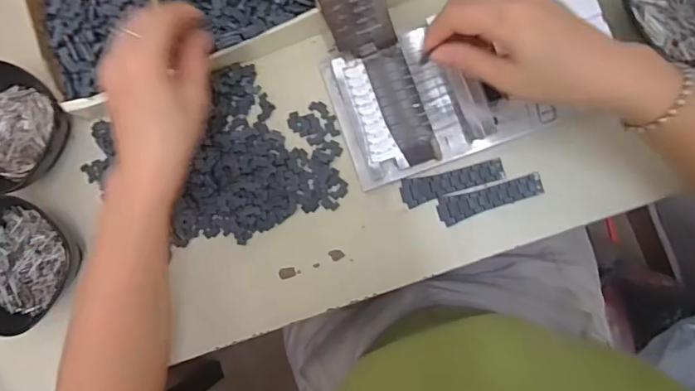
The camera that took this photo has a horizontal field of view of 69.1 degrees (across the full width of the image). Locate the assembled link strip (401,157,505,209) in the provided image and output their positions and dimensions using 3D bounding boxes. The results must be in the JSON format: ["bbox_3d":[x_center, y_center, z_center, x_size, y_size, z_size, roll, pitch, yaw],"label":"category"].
[{"bbox_3d":[0.088,-0.011,0.423,0.085,0.004,0.023,-15,86,6],"label":"assembled link strip"}]

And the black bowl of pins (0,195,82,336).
[{"bbox_3d":[-0.296,0.058,0.448,0.106,0.039,0.106,0,87,7],"label":"black bowl of pins"}]

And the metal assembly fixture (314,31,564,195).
[{"bbox_3d":[0.069,-0.083,0.413,0.156,0.026,0.109,-19,85,6],"label":"metal assembly fixture"}]

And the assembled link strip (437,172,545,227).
[{"bbox_3d":[0.118,0.003,0.417,0.085,0.004,0.023,-15,86,6],"label":"assembled link strip"}]

